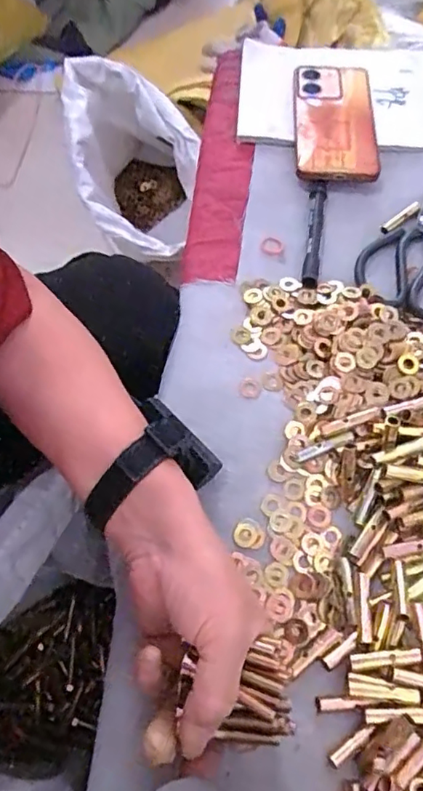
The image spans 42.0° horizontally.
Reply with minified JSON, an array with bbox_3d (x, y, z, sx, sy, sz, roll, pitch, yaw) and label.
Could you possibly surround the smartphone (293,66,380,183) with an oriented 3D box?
[{"bbox_3d":[0.119,-0.264,0.533,0.075,0.015,0.138,-1,71,7],"label":"smartphone"}]

